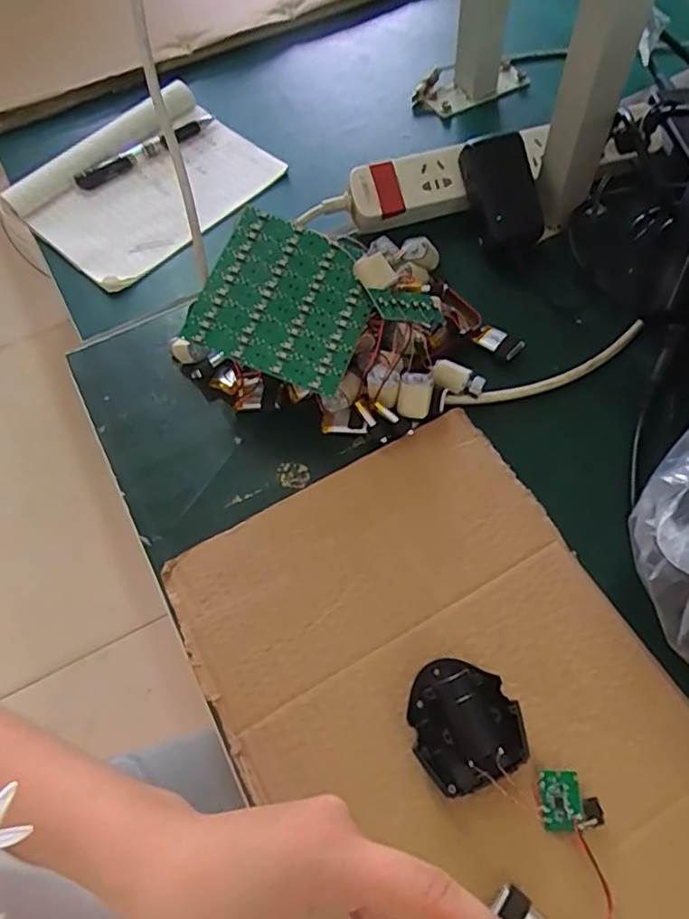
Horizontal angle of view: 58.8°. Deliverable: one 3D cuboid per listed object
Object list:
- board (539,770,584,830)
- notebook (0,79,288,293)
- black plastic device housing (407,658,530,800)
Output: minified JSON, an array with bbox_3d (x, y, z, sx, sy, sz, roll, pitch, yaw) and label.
[{"bbox_3d":[0.103,0.163,0.292,0.018,0.005,0.025,-1,60,3],"label":"board"},{"bbox_3d":[-0.176,-0.246,0.533,0.157,0.026,0.195,39,69,22],"label":"notebook"},{"bbox_3d":[0.058,0.129,0.302,0.051,0.026,0.059,-23,62,-10],"label":"black plastic device housing"}]

